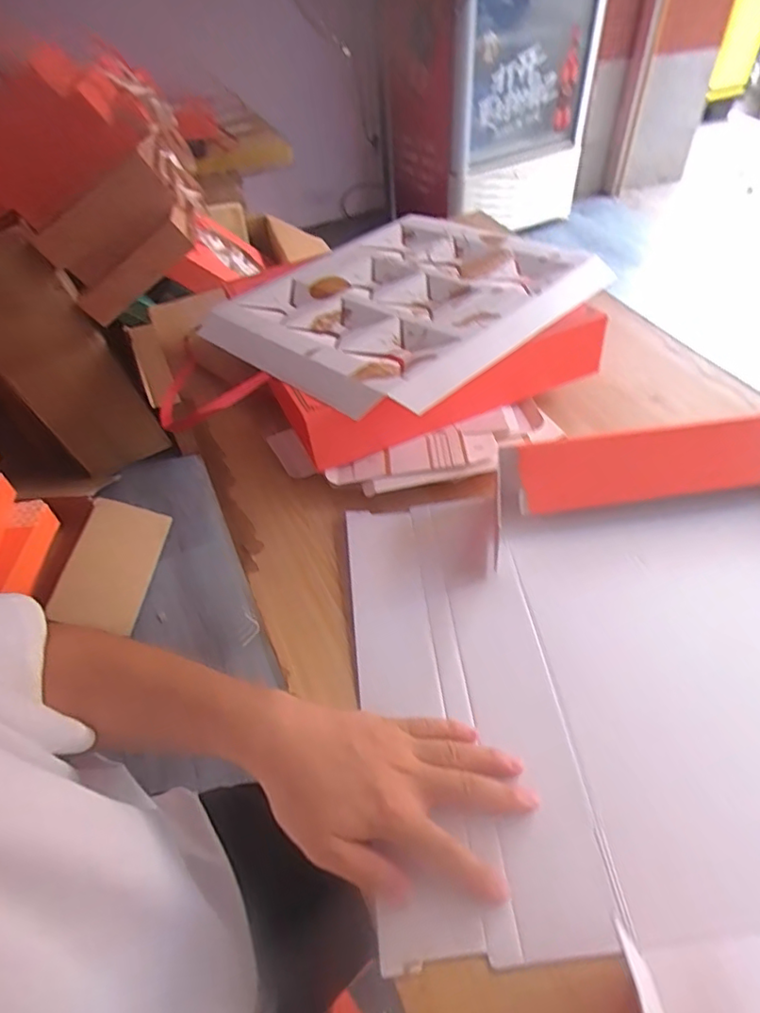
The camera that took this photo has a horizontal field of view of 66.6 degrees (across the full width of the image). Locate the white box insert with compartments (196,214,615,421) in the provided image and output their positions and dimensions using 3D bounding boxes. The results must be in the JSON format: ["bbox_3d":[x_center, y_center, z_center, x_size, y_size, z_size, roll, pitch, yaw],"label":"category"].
[{"bbox_3d":[0.025,-0.251,0.691,0.377,0.035,0.348,-36,55,-25],"label":"white box insert with compartments"}]

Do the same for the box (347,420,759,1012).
[{"bbox_3d":[0.256,0.111,0.398,0.547,0.121,0.437,-6,48,0],"label":"box"}]

